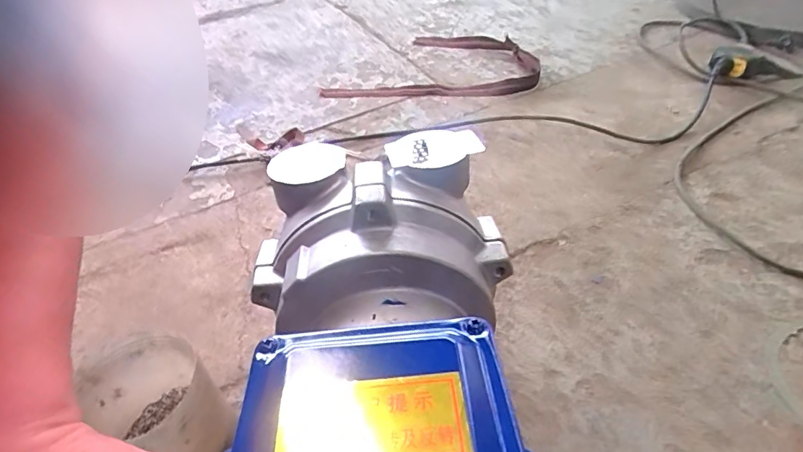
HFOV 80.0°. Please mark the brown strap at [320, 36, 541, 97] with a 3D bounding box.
[{"bbox_3d":[0.062,-0.330,0.963,0.405,0.031,0.256,3,43,9],"label":"brown strap"}]

